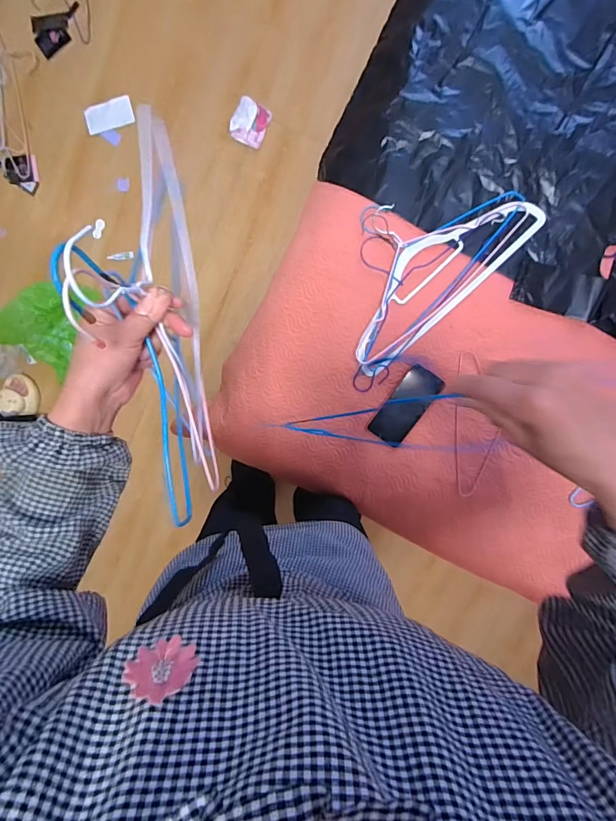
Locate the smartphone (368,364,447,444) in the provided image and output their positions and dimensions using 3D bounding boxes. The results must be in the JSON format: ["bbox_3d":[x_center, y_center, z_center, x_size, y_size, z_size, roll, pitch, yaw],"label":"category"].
[{"bbox_3d":[0.191,-0.010,0.799,0.070,0.015,0.155,36,100,4],"label":"smartphone"}]

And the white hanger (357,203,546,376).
[{"bbox_3d":[0.202,-0.278,0.756,0.414,0.013,0.217,-43,92,7],"label":"white hanger"}]

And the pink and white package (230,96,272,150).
[{"bbox_3d":[-0.176,-0.881,1.254,0.110,0.019,0.123,28,97,0],"label":"pink and white package"}]

